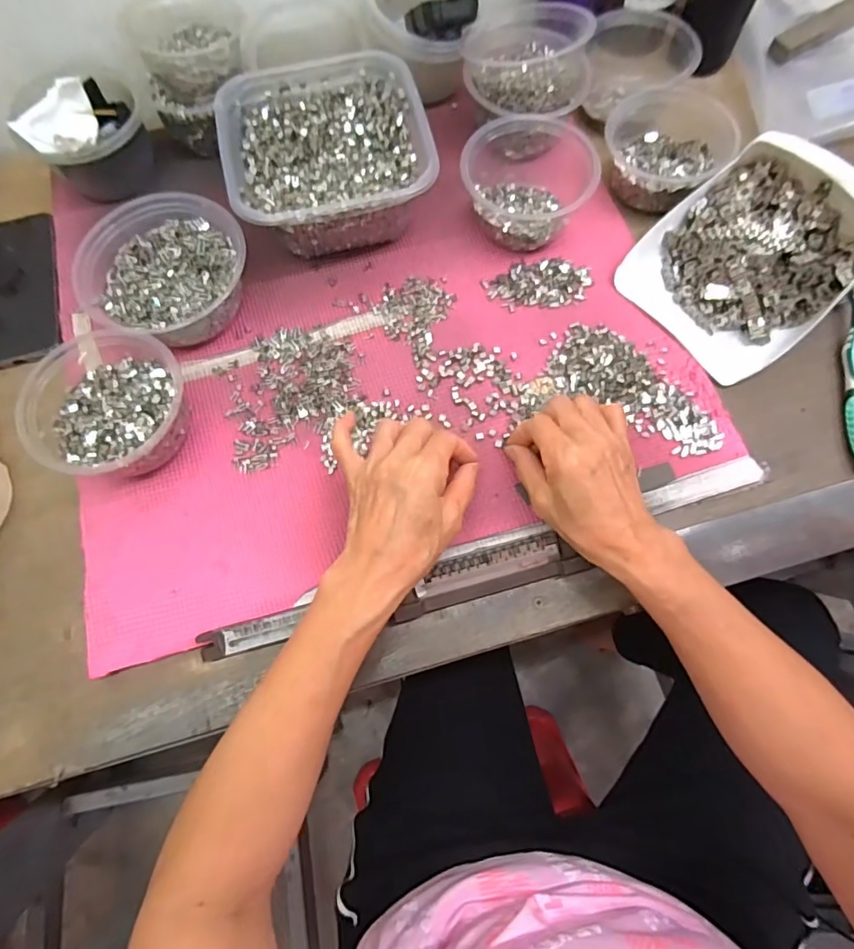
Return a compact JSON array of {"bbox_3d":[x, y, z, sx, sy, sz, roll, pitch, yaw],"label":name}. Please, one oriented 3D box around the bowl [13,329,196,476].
[{"bbox_3d":[-0.245,-0.050,0.410,0.113,0.063,0.109,0,72,1],"label":"bowl"}]

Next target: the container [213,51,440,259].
[{"bbox_3d":[-0.089,-0.286,0.480,0.171,0.075,0.167,-14,72,-4],"label":"container"}]

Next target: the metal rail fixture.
[{"bbox_3d":[0.054,0.069,0.394,0.441,0.019,0.039,-17,72,-5],"label":"metal rail fixture"}]

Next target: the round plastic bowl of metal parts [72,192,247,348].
[{"bbox_3d":[-0.219,-0.168,0.451,0.131,0.058,0.128,0,72,1],"label":"round plastic bowl of metal parts"}]

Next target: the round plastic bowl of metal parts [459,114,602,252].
[{"bbox_3d":[0.086,-0.267,0.474,0.109,0.065,0.111,0,72,1],"label":"round plastic bowl of metal parts"}]

